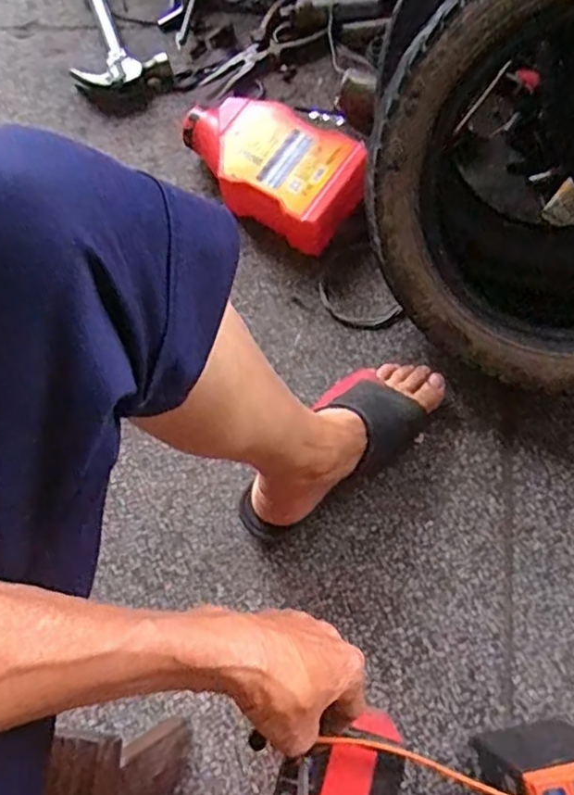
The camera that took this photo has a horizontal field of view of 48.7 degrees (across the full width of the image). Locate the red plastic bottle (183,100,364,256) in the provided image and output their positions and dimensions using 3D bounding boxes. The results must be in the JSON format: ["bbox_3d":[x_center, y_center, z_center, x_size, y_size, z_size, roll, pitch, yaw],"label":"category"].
[{"bbox_3d":[-0.016,-0.256,0.708,0.223,0.063,0.132,38,78,15],"label":"red plastic bottle"}]

